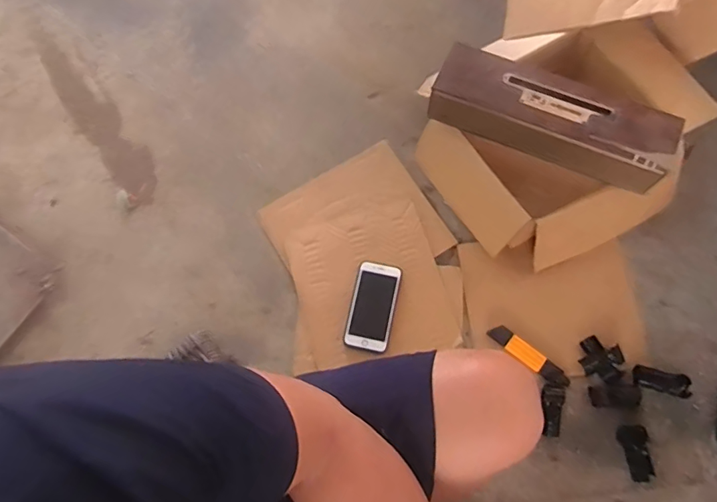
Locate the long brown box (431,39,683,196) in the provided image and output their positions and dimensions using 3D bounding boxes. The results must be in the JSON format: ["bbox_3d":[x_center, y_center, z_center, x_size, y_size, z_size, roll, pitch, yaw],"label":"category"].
[{"bbox_3d":[0.304,-0.213,0.775,0.368,0.075,0.110,22,74,9],"label":"long brown box"}]

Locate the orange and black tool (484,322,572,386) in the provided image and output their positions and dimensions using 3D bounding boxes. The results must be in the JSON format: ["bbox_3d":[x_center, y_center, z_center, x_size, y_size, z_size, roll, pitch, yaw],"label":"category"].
[{"bbox_3d":[0.291,0.179,0.824,0.148,0.008,0.034,37,77,13],"label":"orange and black tool"}]

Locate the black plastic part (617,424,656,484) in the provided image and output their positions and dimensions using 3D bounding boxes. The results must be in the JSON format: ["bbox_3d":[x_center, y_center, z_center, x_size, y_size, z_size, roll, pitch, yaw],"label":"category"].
[{"bbox_3d":[0.443,0.323,0.774,0.041,0.022,0.085,-4,72,1],"label":"black plastic part"}]

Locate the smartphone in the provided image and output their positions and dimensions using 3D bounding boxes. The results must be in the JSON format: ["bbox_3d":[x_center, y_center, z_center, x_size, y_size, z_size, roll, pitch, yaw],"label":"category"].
[{"bbox_3d":[0.027,0.096,0.861,0.079,0.012,0.155,12,73,6],"label":"smartphone"}]

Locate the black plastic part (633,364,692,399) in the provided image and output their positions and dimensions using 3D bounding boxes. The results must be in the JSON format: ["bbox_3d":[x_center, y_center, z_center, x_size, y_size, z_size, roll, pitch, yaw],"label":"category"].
[{"bbox_3d":[0.497,0.212,0.792,0.084,0.024,0.031,15,73,7],"label":"black plastic part"}]

